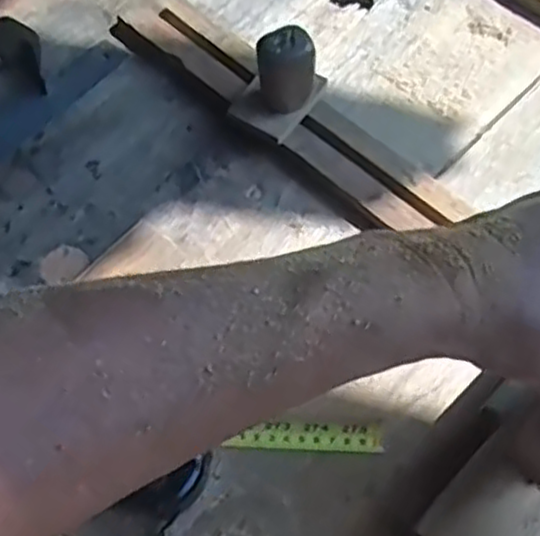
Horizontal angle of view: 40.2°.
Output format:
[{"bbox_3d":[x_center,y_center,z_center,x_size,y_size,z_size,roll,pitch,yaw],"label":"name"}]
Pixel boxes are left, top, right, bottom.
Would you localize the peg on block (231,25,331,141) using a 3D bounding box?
[{"bbox_3d":[0.005,-0.145,0.579,0.053,0.085,0.069,29,66,15],"label":"peg on block"}]

